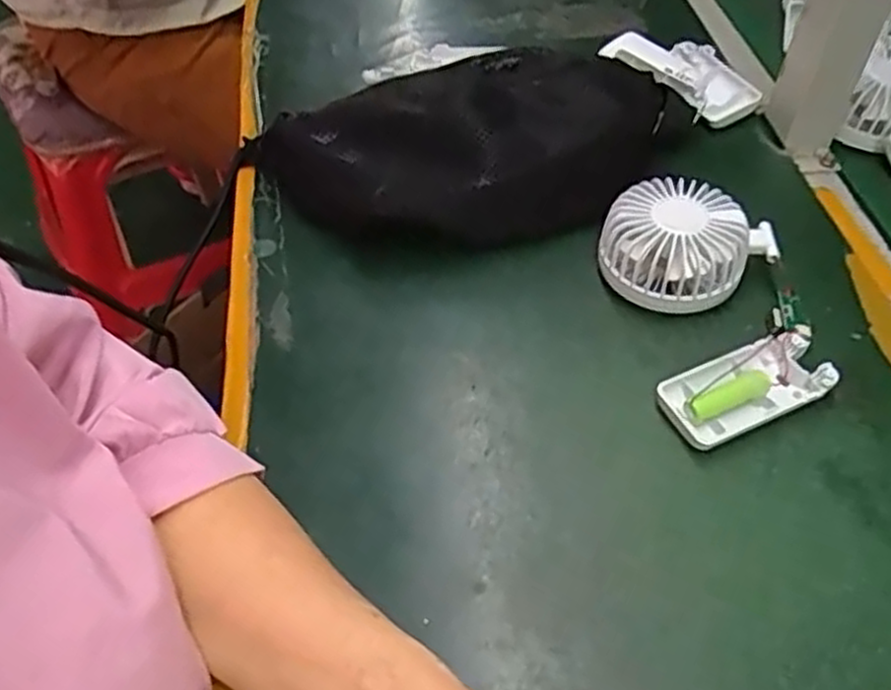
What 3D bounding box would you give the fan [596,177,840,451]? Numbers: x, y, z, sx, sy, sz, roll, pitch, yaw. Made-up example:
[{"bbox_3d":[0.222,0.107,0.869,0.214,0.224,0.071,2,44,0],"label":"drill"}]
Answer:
[{"bbox_3d":[0.161,-0.029,0.464,0.109,0.048,0.170,-11,50,-8],"label":"fan"}]

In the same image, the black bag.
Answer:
[{"bbox_3d":[0.013,-0.143,0.551,0.305,0.081,0.153,-8,50,-5],"label":"black bag"}]

